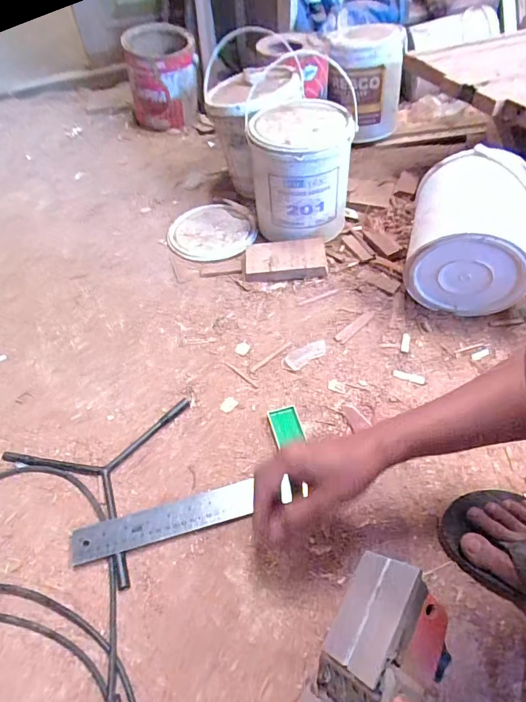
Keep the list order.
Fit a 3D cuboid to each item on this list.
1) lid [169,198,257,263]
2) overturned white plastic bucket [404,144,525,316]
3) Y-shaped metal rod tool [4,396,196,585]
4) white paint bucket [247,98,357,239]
[{"bbox_3d":[-0.100,-0.238,0.854,0.172,0.013,0.169,-2,51,3],"label":"lid"},{"bbox_3d":[0.319,-0.171,0.665,0.167,0.183,0.171,12,53,14],"label":"overturned white plastic bucket"},{"bbox_3d":[-0.236,0.153,0.562,0.219,0.009,0.238,6,52,9],"label":"Y-shaped metal rod tool"},{"bbox_3d":[0.063,-0.312,0.773,0.157,0.204,0.157,-2,51,3],"label":"white paint bucket"}]

